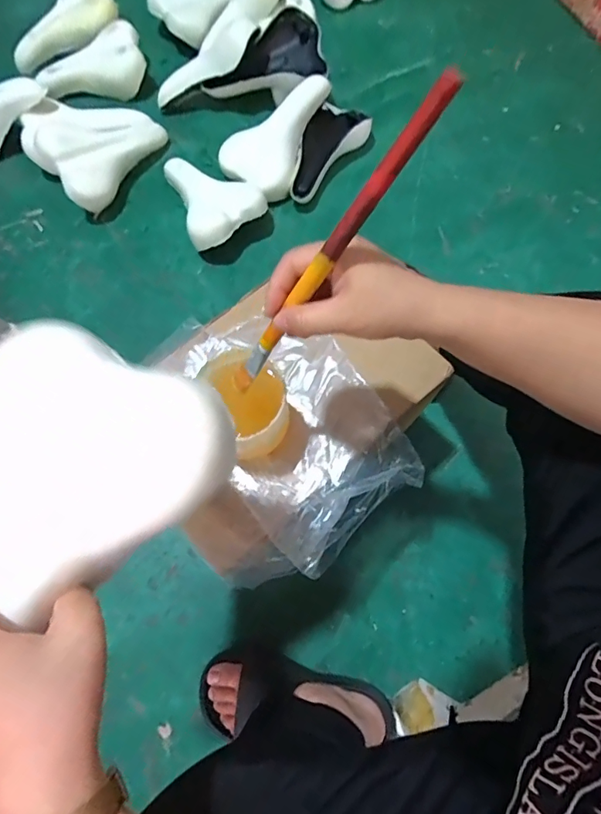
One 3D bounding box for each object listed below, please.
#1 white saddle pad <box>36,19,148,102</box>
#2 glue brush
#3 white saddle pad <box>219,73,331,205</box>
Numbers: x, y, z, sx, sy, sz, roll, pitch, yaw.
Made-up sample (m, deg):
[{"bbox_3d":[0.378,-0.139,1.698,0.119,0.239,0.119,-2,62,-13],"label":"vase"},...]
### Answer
[{"bbox_3d":[-0.445,-0.727,0.974,0.220,0.092,0.114,-15,72,-4],"label":"white saddle pad"},{"bbox_3d":[0.009,-0.090,0.320,0.014,0.280,0.012,-13,68,-37],"label":"glue brush"},{"bbox_3d":[-0.061,-0.550,0.902,0.159,0.044,0.250,23,94,1],"label":"white saddle pad"}]

